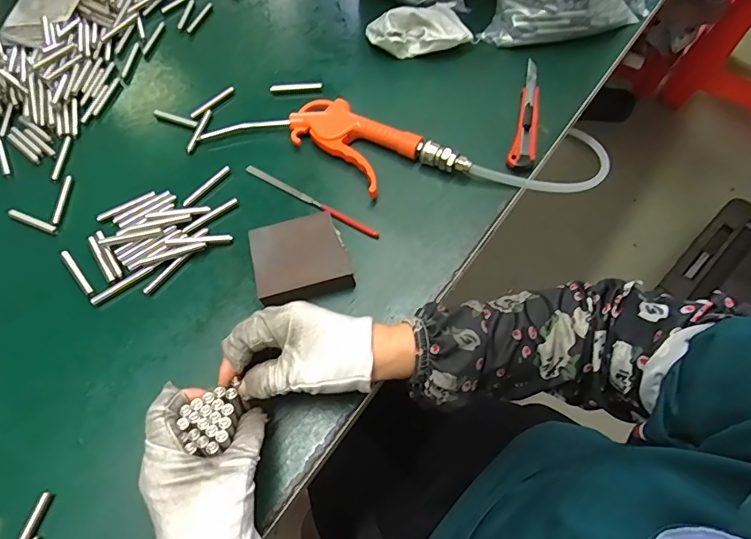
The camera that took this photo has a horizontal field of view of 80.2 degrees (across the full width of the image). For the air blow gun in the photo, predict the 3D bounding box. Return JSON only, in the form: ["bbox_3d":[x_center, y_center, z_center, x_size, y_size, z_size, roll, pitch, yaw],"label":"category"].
[{"bbox_3d":[-0.041,-0.130,0.452,0.260,0.026,0.089,26,68,15],"label":"air blow gun"}]

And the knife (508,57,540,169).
[{"bbox_3d":[0.161,-0.163,0.461,0.024,0.010,0.149,14,65,10],"label":"knife"}]

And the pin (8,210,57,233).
[{"bbox_3d":[-0.337,-0.048,0.437,0.059,0.004,0.007,20,66,12],"label":"pin"}]

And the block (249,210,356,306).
[{"bbox_3d":[-0.065,-0.009,0.393,0.077,0.026,0.075,-17,64,-5],"label":"block"}]

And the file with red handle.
[{"bbox_3d":[-0.064,-0.068,0.434,0.156,0.005,0.009,30,69,16],"label":"file with red handle"}]

